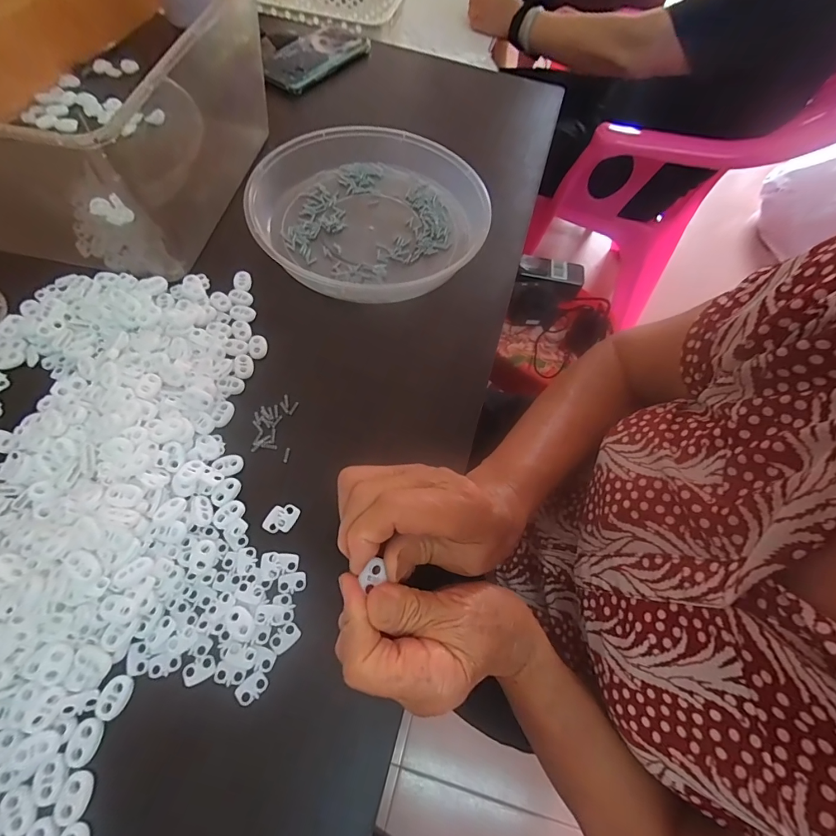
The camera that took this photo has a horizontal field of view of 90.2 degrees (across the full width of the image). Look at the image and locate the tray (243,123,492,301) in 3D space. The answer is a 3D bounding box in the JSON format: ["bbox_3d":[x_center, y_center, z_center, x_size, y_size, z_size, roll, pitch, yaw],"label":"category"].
[{"bbox_3d":[-0.049,-0.210,0.427,0.227,0.050,0.230,2,64,-5],"label":"tray"}]

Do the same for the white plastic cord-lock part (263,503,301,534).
[{"bbox_3d":[-0.099,0.072,0.300,0.019,0.004,0.023,26,64,7],"label":"white plastic cord-lock part"}]

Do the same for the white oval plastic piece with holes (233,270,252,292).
[{"bbox_3d":[-0.165,-0.128,0.392,0.016,0.006,0.023,-1,63,-4],"label":"white oval plastic piece with holes"}]

